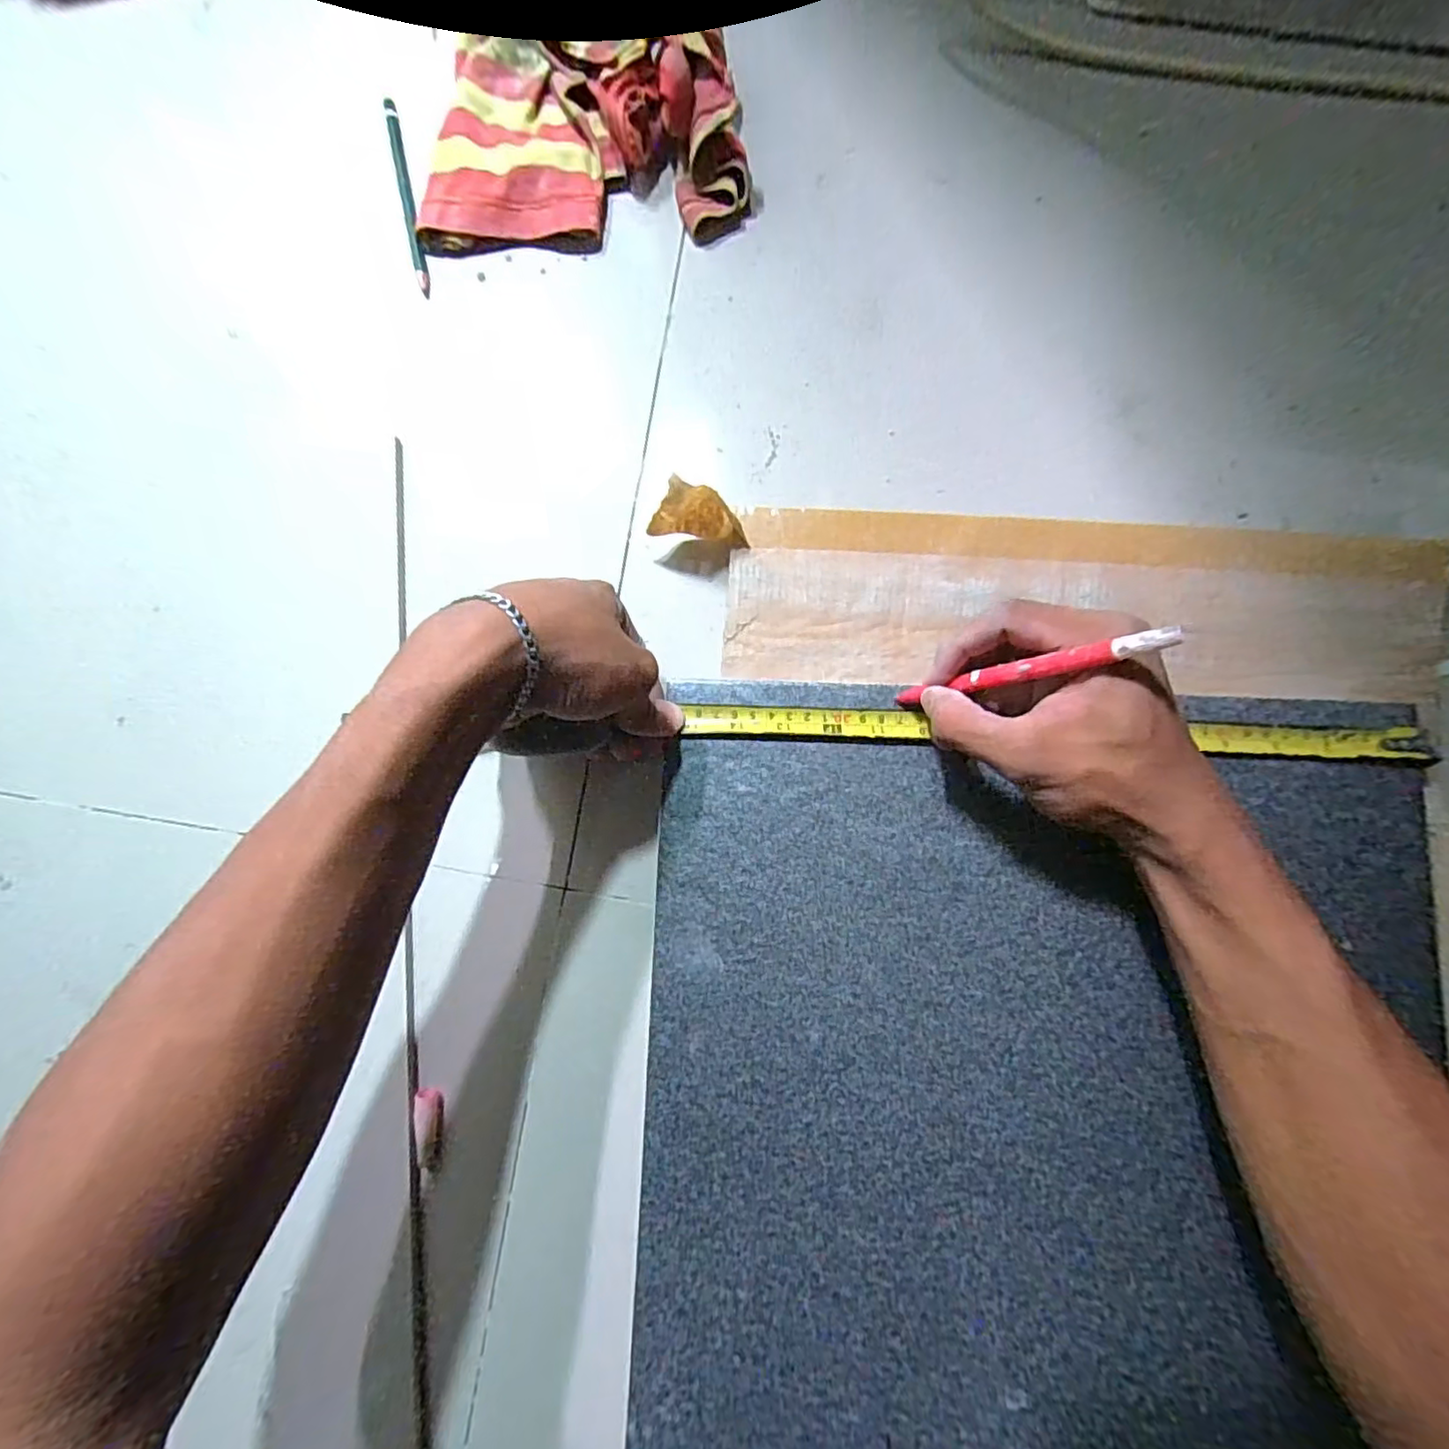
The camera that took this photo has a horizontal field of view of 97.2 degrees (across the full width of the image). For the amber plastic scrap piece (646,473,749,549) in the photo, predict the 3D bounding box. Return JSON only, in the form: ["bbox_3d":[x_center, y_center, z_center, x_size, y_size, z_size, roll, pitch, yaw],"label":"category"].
[{"bbox_3d":[-0.014,-0.119,0.358,0.055,0.051,0.023,8,83,4],"label":"amber plastic scrap piece"}]

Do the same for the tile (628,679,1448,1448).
[{"bbox_3d":[0.153,0.178,0.322,0.385,0.010,0.391,2,83,3],"label":"tile"}]

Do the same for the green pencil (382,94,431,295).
[{"bbox_3d":[-0.202,-0.338,0.408,0.009,0.007,0.135,-12,82,1],"label":"green pencil"}]

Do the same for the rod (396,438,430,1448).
[{"bbox_3d":[-0.176,0.122,0.361,0.008,0.009,0.593,-5,82,2],"label":"rod"}]

